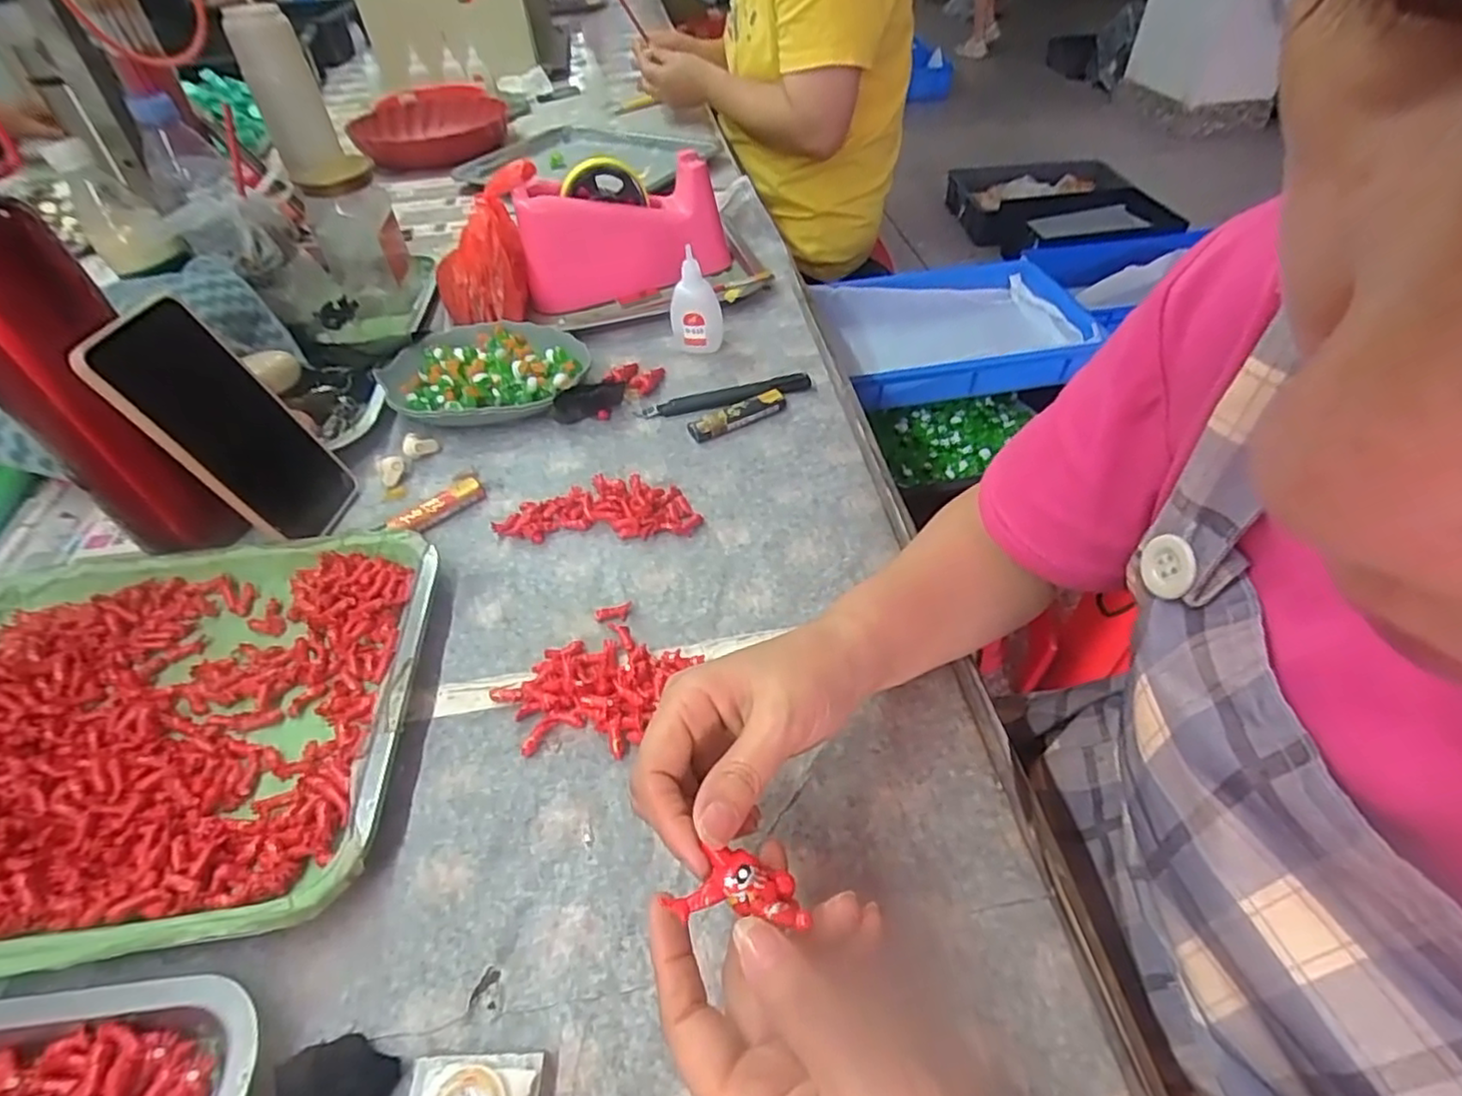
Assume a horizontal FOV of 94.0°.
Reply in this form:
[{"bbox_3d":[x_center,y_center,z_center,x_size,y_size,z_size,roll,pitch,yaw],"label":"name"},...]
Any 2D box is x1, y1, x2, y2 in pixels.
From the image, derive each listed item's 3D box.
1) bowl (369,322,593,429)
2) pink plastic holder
[{"bbox_3d":[-0.206,-0.145,0.573,0.164,0.037,0.114,-9,47,-6],"label":"bowl"},{"bbox_3d":[-0.105,-0.306,0.671,0.199,0.103,0.067,-17,48,-13],"label":"pink plastic holder"}]

